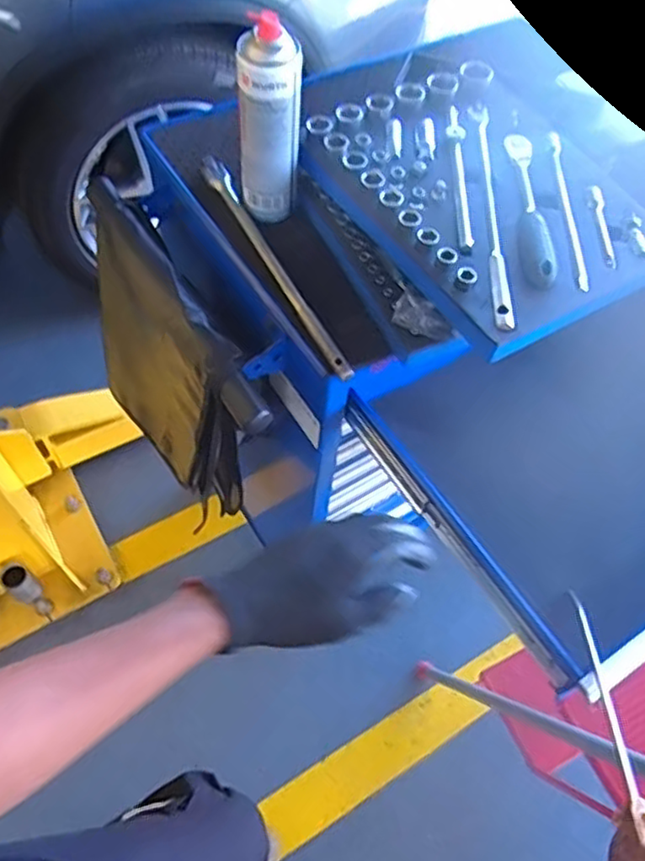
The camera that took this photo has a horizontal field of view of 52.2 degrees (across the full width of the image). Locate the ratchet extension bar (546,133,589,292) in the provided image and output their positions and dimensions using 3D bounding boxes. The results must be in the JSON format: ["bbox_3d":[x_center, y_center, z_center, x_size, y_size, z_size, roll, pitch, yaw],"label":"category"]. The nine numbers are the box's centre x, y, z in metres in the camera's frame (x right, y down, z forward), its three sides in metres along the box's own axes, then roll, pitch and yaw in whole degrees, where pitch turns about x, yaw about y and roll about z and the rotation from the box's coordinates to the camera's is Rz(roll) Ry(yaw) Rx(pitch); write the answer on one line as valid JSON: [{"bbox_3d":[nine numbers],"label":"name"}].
[{"bbox_3d":[0.272,-0.251,0.737,0.019,0.011,0.246,5,59,-2],"label":"ratchet extension bar"}]

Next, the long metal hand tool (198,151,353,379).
[{"bbox_3d":[-0.060,-0.195,0.760,0.031,0.023,0.365,-22,63,-17],"label":"long metal hand tool"}]

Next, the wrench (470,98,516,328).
[{"bbox_3d":[0.186,-0.249,0.728,0.020,0.015,0.346,3,59,-3],"label":"wrench"}]

